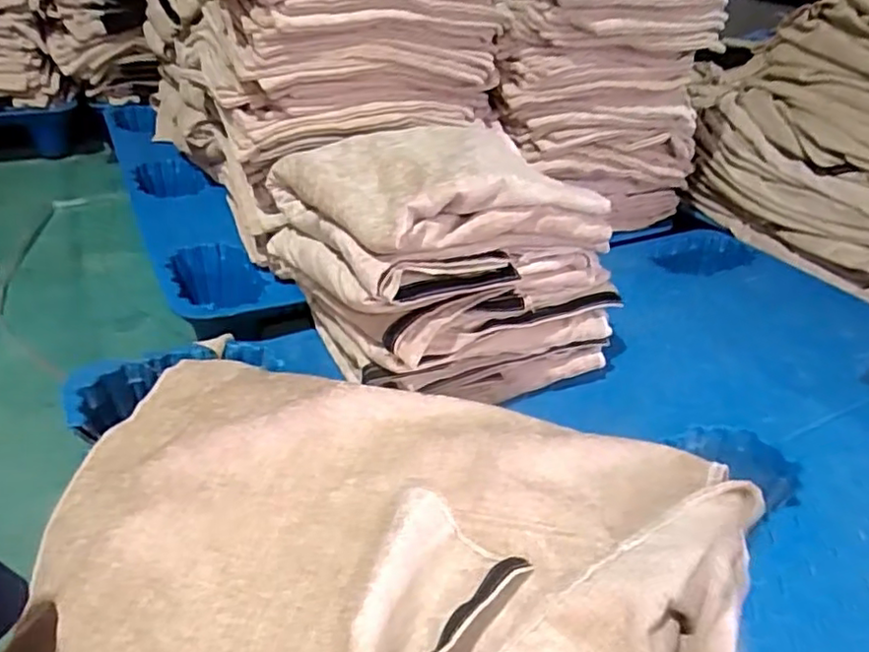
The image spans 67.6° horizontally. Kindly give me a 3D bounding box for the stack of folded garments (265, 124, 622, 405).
[{"bbox_3d":[0.014,-0.086,0.838,0.370,0.280,0.293,-11,36,-22],"label":"stack of folded garments"}]

